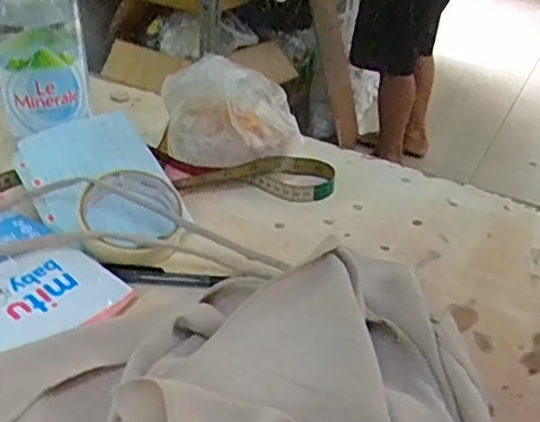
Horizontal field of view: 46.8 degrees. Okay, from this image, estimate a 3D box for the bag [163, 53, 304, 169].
[{"bbox_3d":[-0.034,-0.096,0.626,0.135,0.106,0.076,-3,34,-9],"label":"bag"}]

